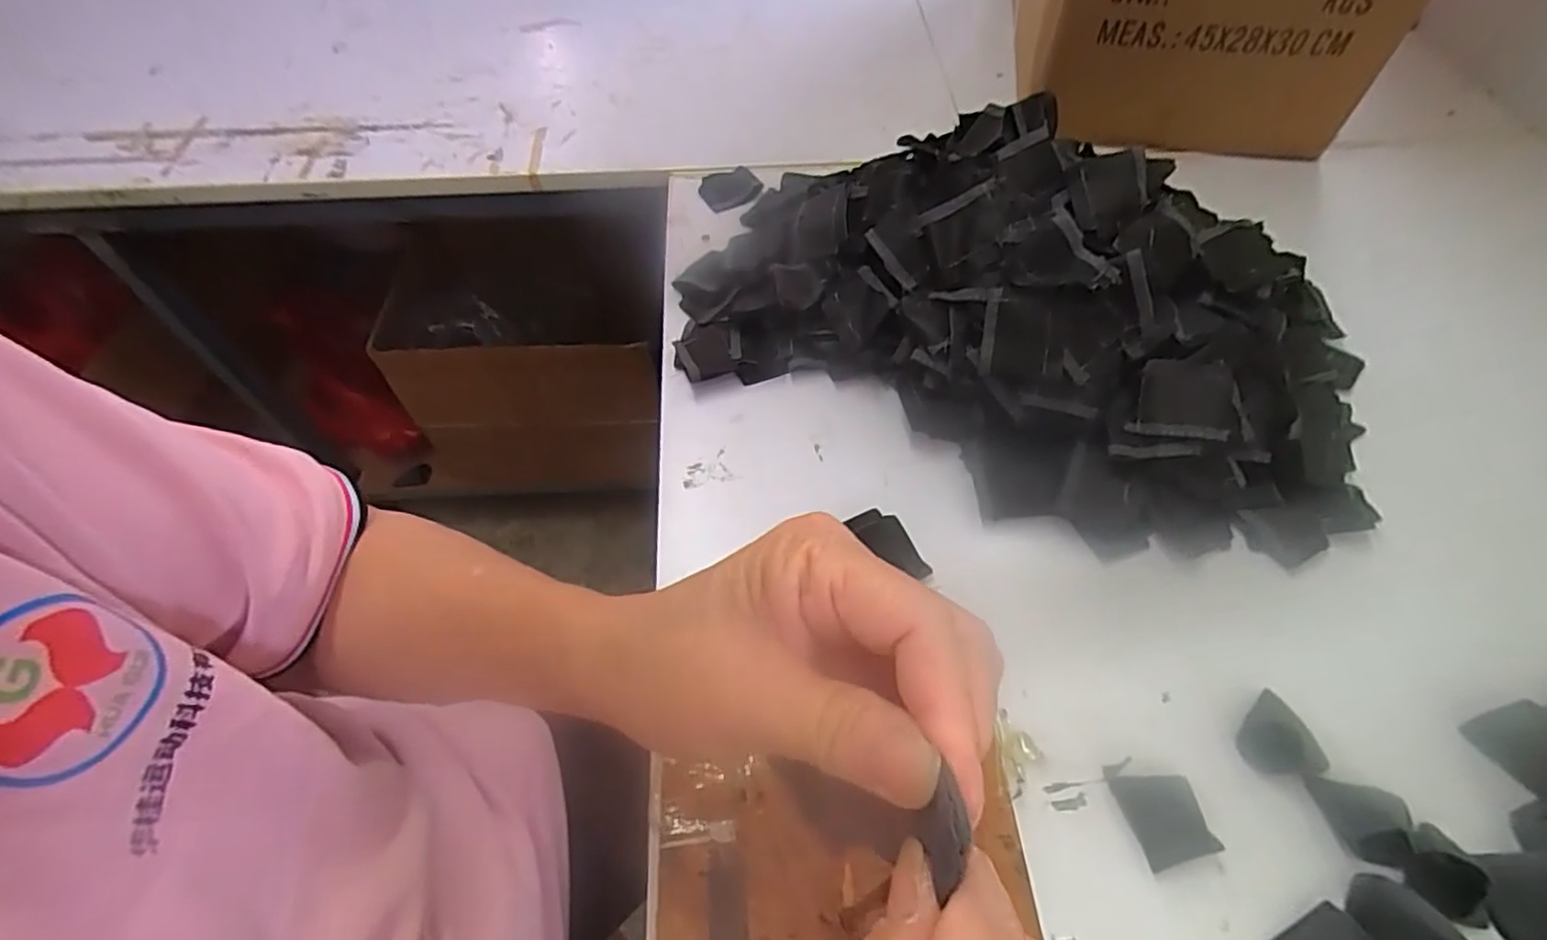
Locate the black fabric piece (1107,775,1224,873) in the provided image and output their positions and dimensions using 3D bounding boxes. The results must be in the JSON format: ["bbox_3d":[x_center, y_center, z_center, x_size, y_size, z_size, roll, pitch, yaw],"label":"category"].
[{"bbox_3d":[0.195,0.172,0.338,0.034,0.007,0.042,-25,44,11],"label":"black fabric piece"}]

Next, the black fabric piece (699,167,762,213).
[{"bbox_3d":[-0.042,-0.265,0.635,0.052,0.008,0.056,-1,56,2],"label":"black fabric piece"}]

